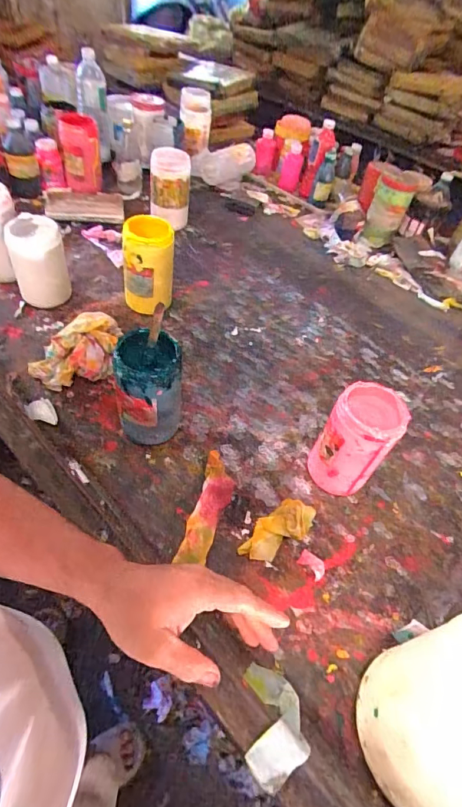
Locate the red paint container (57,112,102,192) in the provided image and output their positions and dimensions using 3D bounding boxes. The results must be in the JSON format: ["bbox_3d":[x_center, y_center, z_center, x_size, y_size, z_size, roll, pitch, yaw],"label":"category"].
[{"bbox_3d":[-0.390,-0.646,1.093,0.099,0.157,0.087,-9,53,-16],"label":"red paint container"}]

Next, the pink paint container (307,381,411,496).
[{"bbox_3d":[0.183,0.058,0.618,0.089,0.158,0.093,4,51,-5],"label":"pink paint container"}]

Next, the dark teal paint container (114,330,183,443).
[{"bbox_3d":[-0.122,-0.012,0.632,0.091,0.176,0.091,-1,51,-10],"label":"dark teal paint container"}]

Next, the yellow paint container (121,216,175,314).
[{"bbox_3d":[-0.166,-0.262,0.838,0.102,0.183,0.086,-5,52,-13],"label":"yellow paint container"}]

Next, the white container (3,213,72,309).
[{"bbox_3d":[-0.363,-0.260,0.803,0.098,0.151,0.098,-22,58,-24],"label":"white container"}]

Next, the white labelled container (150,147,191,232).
[{"bbox_3d":[-0.152,-0.532,1.052,0.101,0.159,0.088,-1,51,-10],"label":"white labelled container"}]

